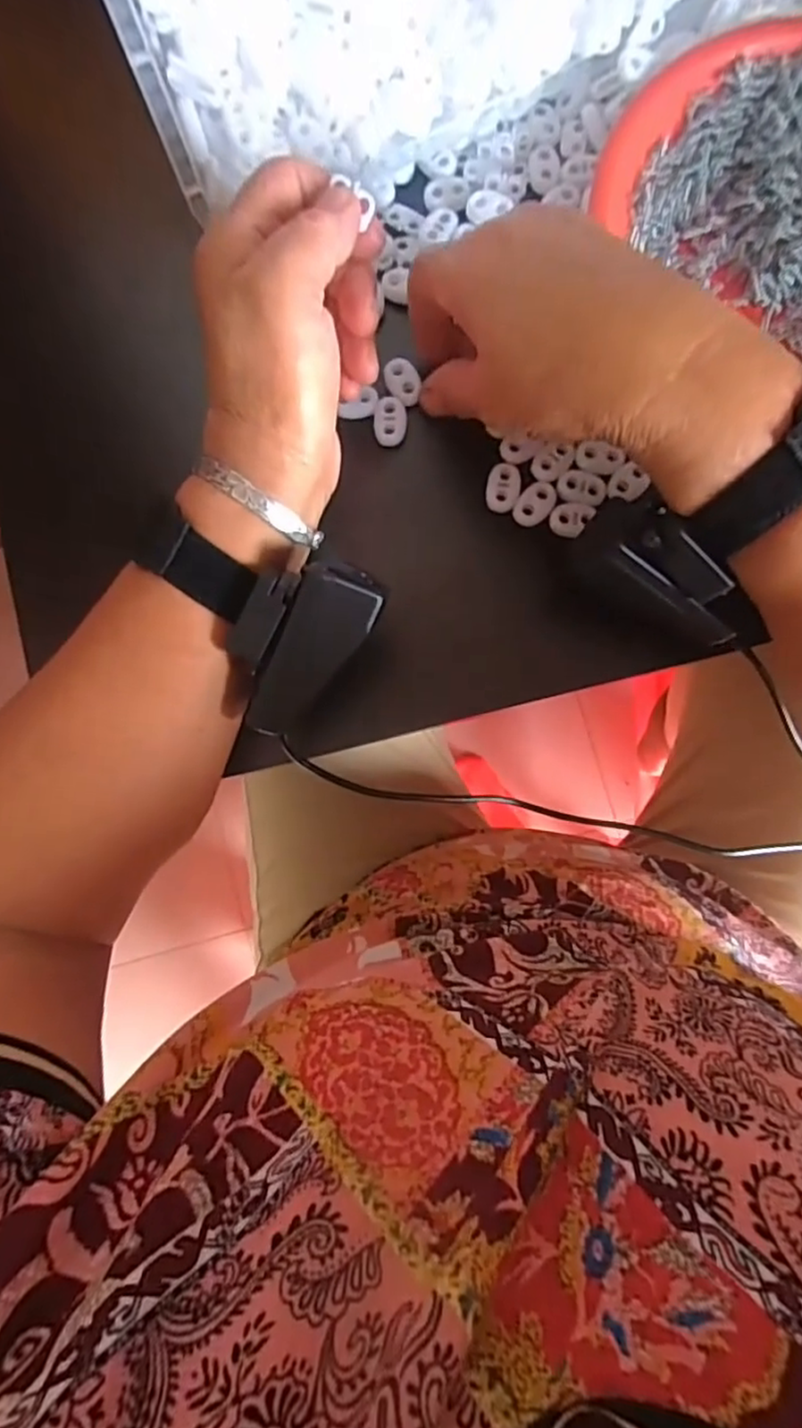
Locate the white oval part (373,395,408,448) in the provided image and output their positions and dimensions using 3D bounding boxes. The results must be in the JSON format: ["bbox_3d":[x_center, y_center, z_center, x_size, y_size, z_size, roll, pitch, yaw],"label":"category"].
[{"bbox_3d":[-0.005,-0.137,0.310,0.015,0.005,0.023,3,87,0],"label":"white oval part"}]

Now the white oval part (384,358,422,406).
[{"bbox_3d":[0.001,-0.156,0.308,0.015,0.004,0.023,-32,87,-2],"label":"white oval part"}]

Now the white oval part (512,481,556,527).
[{"bbox_3d":[0.062,-0.097,0.304,0.014,0.004,0.022,40,87,2],"label":"white oval part"}]

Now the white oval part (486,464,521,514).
[{"bbox_3d":[0.048,-0.105,0.305,0.015,0.004,0.022,13,87,1],"label":"white oval part"}]

